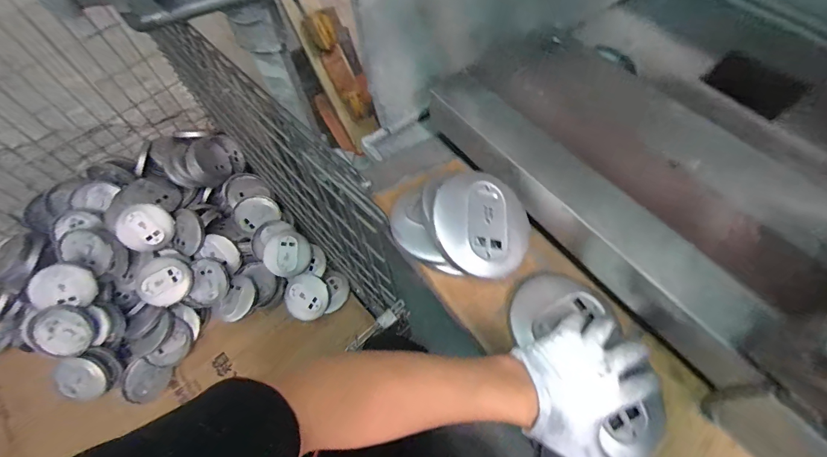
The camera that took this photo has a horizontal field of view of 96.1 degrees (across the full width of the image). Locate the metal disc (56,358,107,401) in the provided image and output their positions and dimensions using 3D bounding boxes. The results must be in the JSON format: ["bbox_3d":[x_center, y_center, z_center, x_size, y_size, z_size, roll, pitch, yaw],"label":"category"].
[{"bbox_3d":[-0.849,0.386,0.946,0.102,0.120,0.021,1,16,-14],"label":"metal disc"}]

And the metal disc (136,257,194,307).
[{"bbox_3d":[-0.681,0.147,1.019,0.128,0.022,0.124,1,86,-19],"label":"metal disc"}]

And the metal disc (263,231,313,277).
[{"bbox_3d":[-0.370,0.076,1.100,0.126,0.034,0.133,2,84,-18],"label":"metal disc"}]

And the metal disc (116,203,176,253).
[{"bbox_3d":[-0.730,0.000,1.014,0.126,0.128,0.021,-45,41,-14],"label":"metal disc"}]

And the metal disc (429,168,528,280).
[{"bbox_3d":[0.085,-0.006,0.456,0.131,0.013,0.122,4,77,-19],"label":"metal disc"}]

